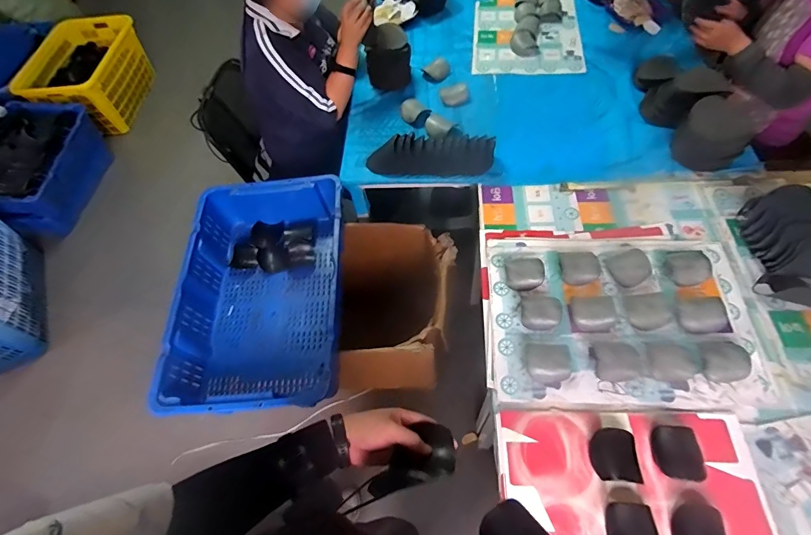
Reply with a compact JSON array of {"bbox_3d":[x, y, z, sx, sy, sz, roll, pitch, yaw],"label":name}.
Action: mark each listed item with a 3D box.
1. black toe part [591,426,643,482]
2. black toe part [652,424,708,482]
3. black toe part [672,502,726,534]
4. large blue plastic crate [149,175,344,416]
[{"bbox_3d":[0.395,0.352,0.761,0.080,0.029,0.093,4,59,6],"label":"black toe part"},{"bbox_3d":[0.514,0.348,0.760,0.084,0.033,0.098,2,59,5],"label":"black toe part"},{"bbox_3d":[0.509,0.457,0.690,0.078,0.033,0.091,2,59,5],"label":"black toe part"},{"bbox_3d":[-0.391,0.066,1.118,0.418,0.186,0.639,-3,60,4],"label":"large blue plastic crate"}]

